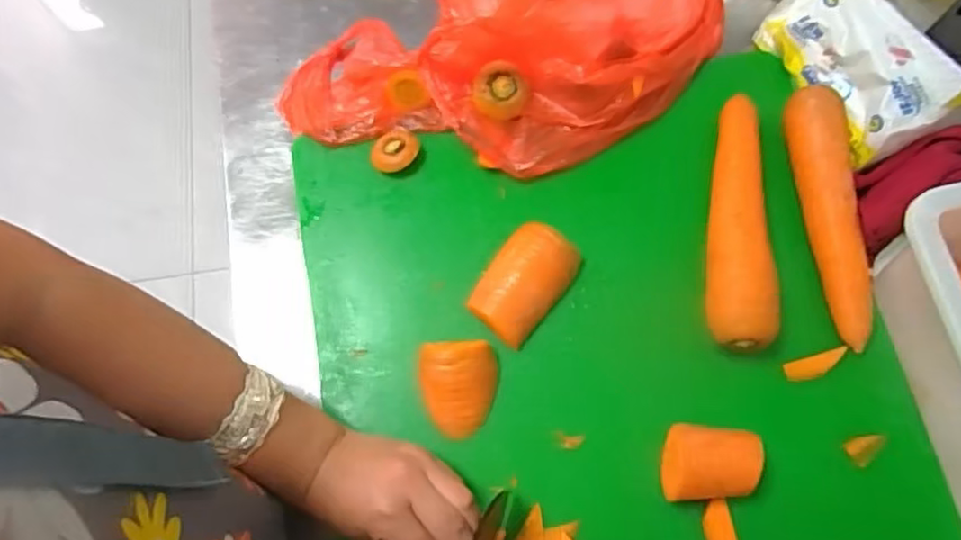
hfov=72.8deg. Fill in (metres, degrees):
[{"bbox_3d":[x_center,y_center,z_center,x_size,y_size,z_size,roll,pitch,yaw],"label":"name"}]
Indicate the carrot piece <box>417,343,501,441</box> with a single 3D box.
[{"bbox_3d":[-0.015,0.083,0.457,0.054,0.030,0.063,0,73,0],"label":"carrot piece"}]

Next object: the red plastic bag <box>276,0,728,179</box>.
[{"bbox_3d":[0.032,-0.187,0.520,0.369,0.085,0.215,-33,76,-9],"label":"red plastic bag"}]

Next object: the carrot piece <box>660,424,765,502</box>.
[{"bbox_3d":[0.149,0.128,0.431,0.062,0.046,0.045,0,73,0],"label":"carrot piece"}]

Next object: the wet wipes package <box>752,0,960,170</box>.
[{"bbox_3d":[0.287,-0.161,0.500,0.050,0.084,0.148,-9,62,-40],"label":"wet wipes package"}]

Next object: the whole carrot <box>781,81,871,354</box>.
[{"bbox_3d":[0.254,-0.041,0.472,0.042,0.031,0.188,-3,73,-1],"label":"whole carrot"}]

